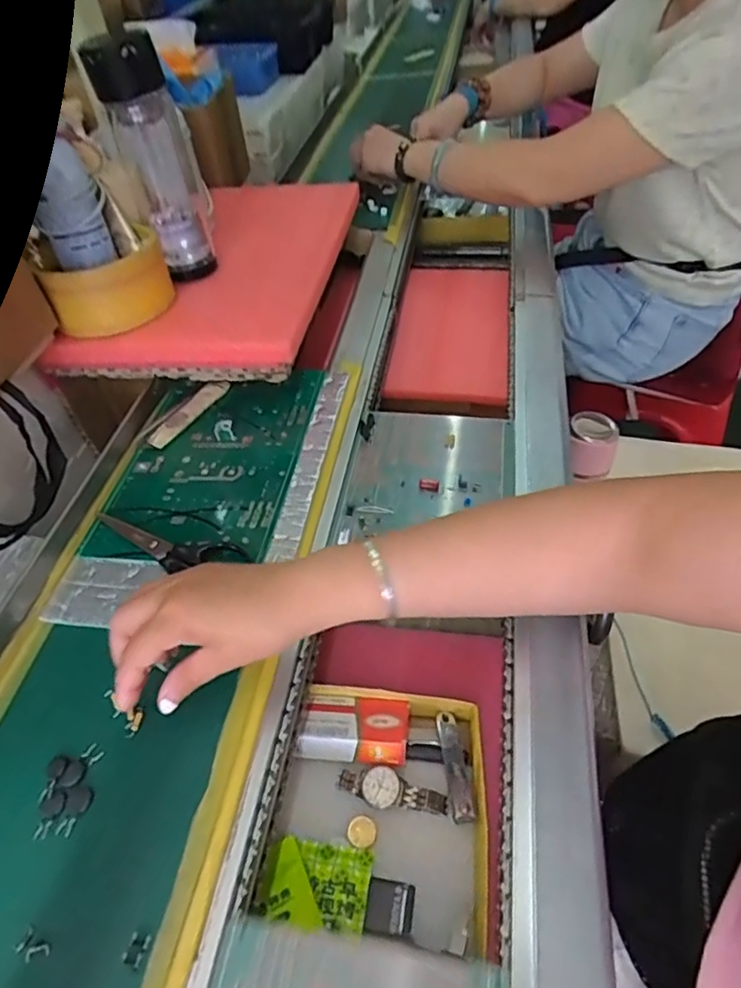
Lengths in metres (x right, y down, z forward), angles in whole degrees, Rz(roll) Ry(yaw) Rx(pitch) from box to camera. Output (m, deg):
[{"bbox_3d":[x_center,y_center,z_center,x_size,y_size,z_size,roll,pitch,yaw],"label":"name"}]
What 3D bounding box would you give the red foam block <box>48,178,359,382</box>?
[{"bbox_3d":[-0.166,-0.258,0.686,0.240,0.046,0.361,3,50,8],"label":"red foam block"}]

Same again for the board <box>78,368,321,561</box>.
[{"bbox_3d":[-0.141,-0.036,0.543,0.154,0.007,0.232,2,48,12],"label":"board"}]

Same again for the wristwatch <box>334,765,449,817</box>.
[{"bbox_3d":[0.015,0.210,0.424,0.076,0.011,0.026,15,51,18],"label":"wristwatch"}]

